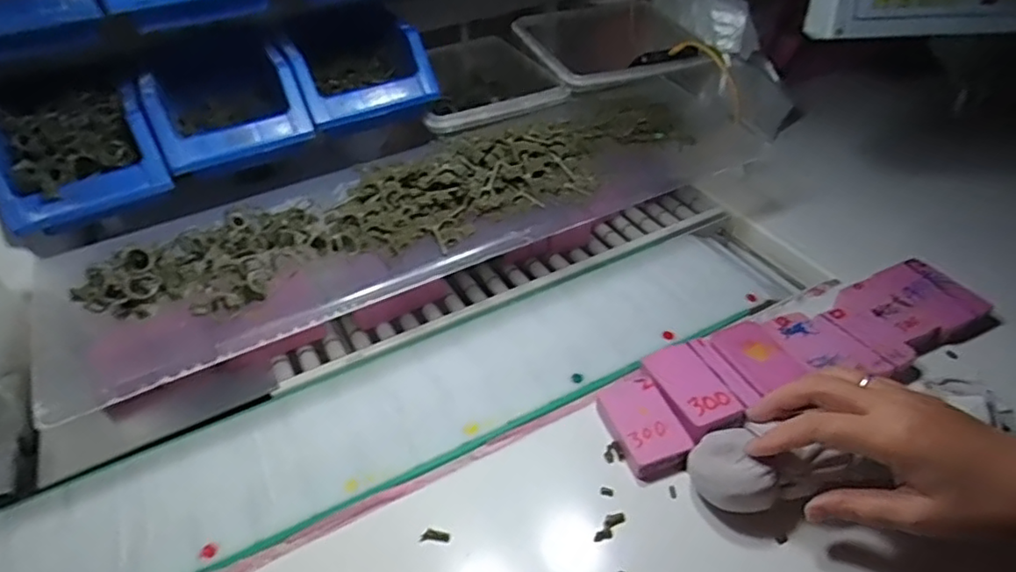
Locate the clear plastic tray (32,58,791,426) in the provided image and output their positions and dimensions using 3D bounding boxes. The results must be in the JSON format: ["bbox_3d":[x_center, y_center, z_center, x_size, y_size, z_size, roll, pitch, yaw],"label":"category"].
[{"bbox_3d":[-0.029,-0.082,0.548,0.696,0.084,0.188,-21,46,-19],"label":"clear plastic tray"}]

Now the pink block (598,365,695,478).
[{"bbox_3d":[0.099,0.099,0.451,0.046,0.020,0.082,-15,45,-14],"label":"pink block"}]

